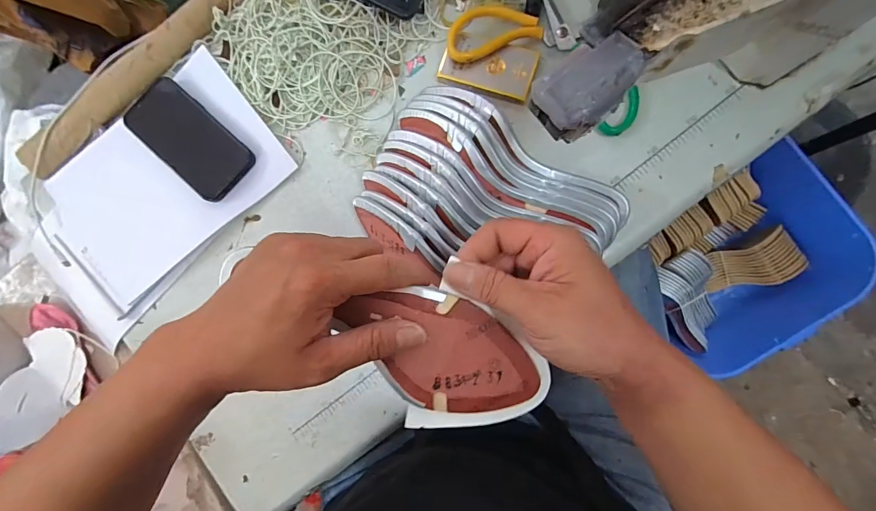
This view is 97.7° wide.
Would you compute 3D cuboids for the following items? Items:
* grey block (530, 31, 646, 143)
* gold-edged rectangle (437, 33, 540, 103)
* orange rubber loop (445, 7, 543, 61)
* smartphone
[{"bbox_3d":[0.094,-0.106,0.244,0.065,0.027,0.043,-37,83,3],"label":"grey block"},{"bbox_3d":[0.055,-0.207,0.415,0.099,0.010,0.055,19,89,7],"label":"gold-edged rectangle"},{"bbox_3d":[0.057,-0.241,0.409,0.097,0.023,0.047,-15,85,5],"label":"orange rubber loop"},{"bbox_3d":[-0.285,-0.134,0.437,0.153,0.014,0.072,42,92,7],"label":"smartphone"}]

